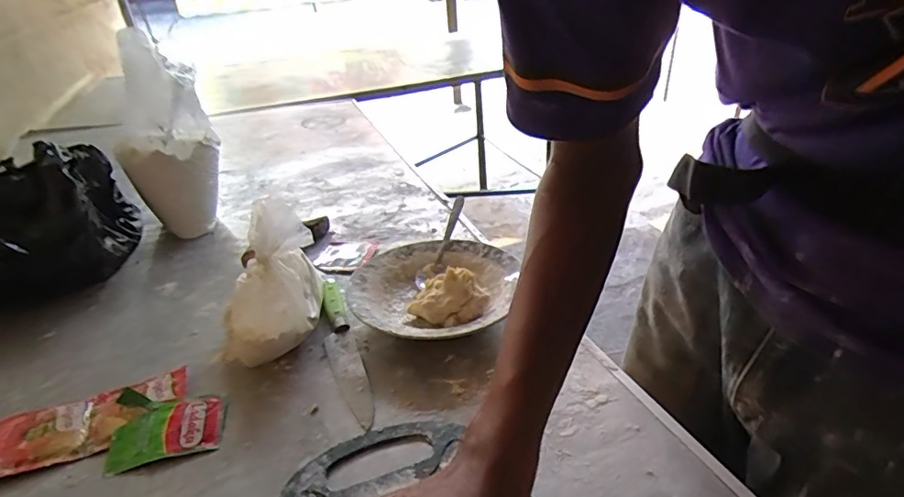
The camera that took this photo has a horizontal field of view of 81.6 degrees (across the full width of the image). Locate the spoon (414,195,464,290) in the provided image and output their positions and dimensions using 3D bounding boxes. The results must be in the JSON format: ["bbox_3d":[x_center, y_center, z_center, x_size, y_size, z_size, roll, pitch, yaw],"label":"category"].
[{"bbox_3d":[-0.014,-0.011,0.692,0.024,0.020,0.165,9,53,20],"label":"spoon"}]

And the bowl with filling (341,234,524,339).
[{"bbox_3d":[-0.024,0.043,0.605,0.187,0.057,0.197,-2,29,1],"label":"bowl with filling"}]

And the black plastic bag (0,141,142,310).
[{"bbox_3d":[-0.575,-0.033,0.735,0.195,0.153,0.253,-12,31,-16],"label":"black plastic bag"}]

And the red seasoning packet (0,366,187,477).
[{"bbox_3d":[-0.331,0.156,0.478,0.159,0.011,0.076,-15,32,-20],"label":"red seasoning packet"}]

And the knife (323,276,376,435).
[{"bbox_3d":[-0.117,0.098,0.558,0.031,0.018,0.244,-13,31,-16],"label":"knife"}]

